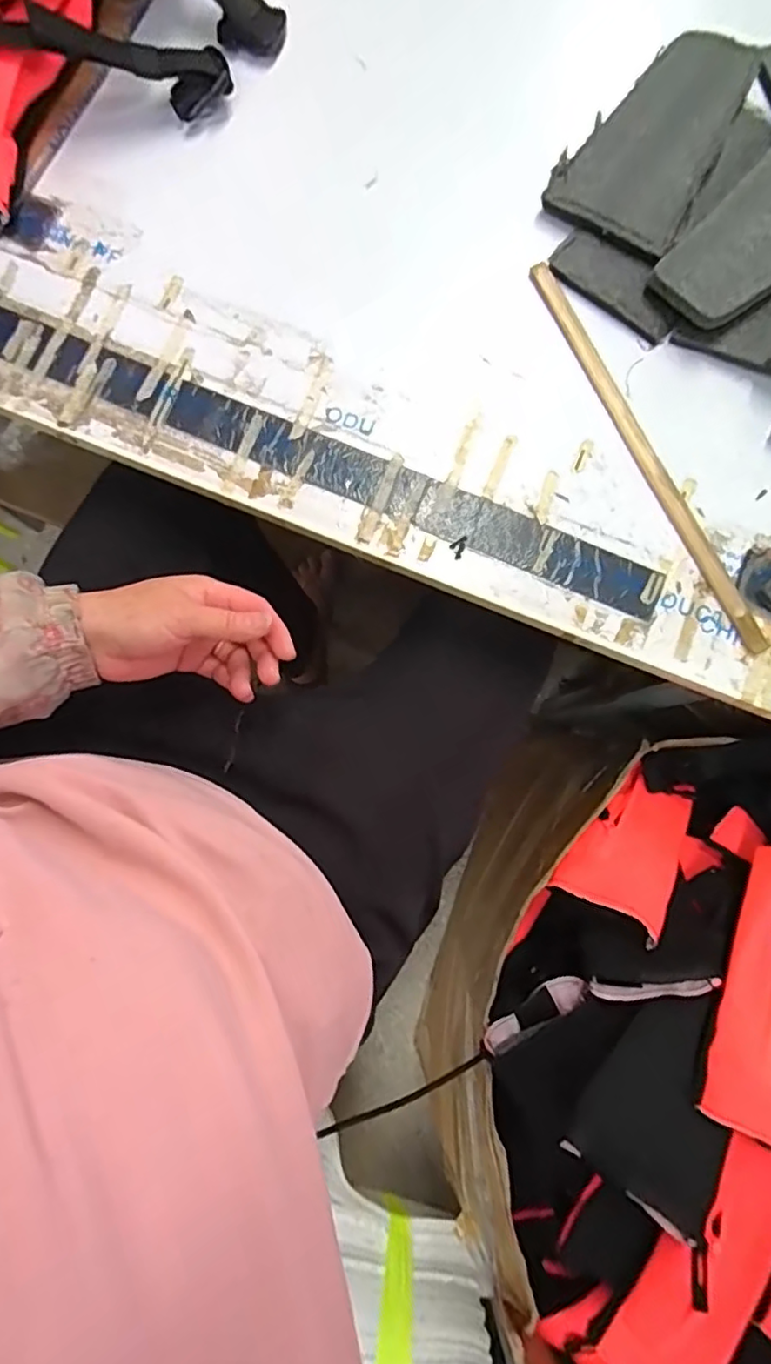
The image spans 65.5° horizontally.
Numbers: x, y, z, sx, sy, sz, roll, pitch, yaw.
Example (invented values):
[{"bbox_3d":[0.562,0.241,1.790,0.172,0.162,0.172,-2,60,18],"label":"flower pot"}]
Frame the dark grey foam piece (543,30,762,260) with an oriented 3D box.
[{"bbox_3d":[0.221,-0.432,0.474,0.101,0.011,0.211,34,84,3],"label":"dark grey foam piece"}]

